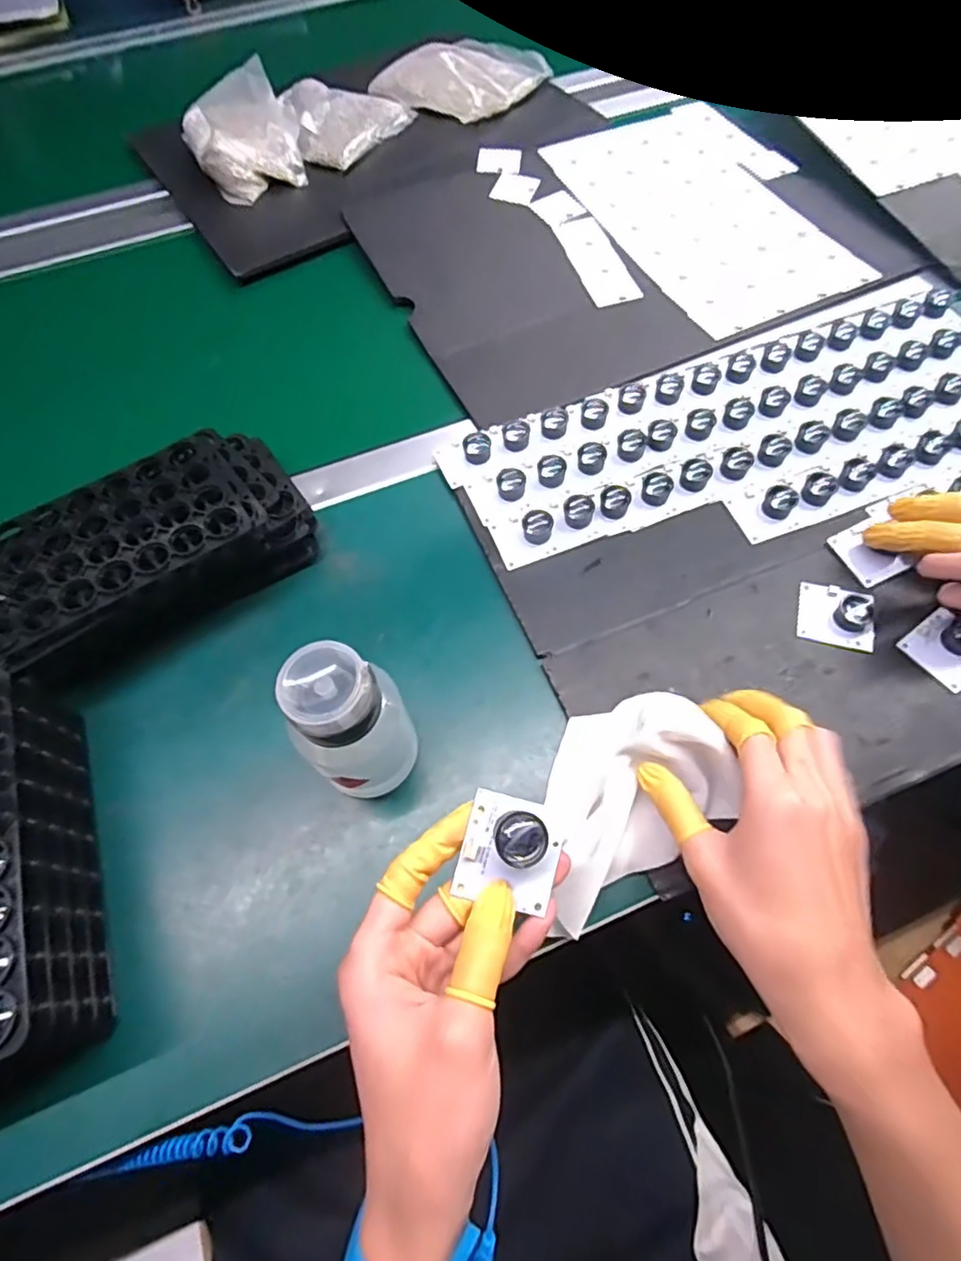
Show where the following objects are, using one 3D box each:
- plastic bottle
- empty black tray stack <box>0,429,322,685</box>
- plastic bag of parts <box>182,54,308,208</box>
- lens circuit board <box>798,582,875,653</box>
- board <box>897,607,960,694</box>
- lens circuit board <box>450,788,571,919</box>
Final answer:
[{"bbox_3d":[-0.068,0.055,0.335,0.055,0.119,0.060,-1,63,2],"label":"plastic bottle"},{"bbox_3d":[-0.235,-0.048,0.420,0.237,0.076,0.117,-41,69,-15],"label":"empty black tray stack"},{"bbox_3d":[-0.269,-0.562,0.689,0.124,0.051,0.164,-21,65,-7],"label":"plastic bag of parts"},{"bbox_3d":[0.241,-0.011,0.408,0.046,0.012,0.043,15,66,10],"label":"lens circuit board"},{"bbox_3d":[0.304,0.011,0.391,0.044,0.015,0.044,-34,67,-12],"label":"board"},{"bbox_3d":[0.015,0.097,0.265,0.042,0.018,0.045,21,79,-6],"label":"lens circuit board"}]

